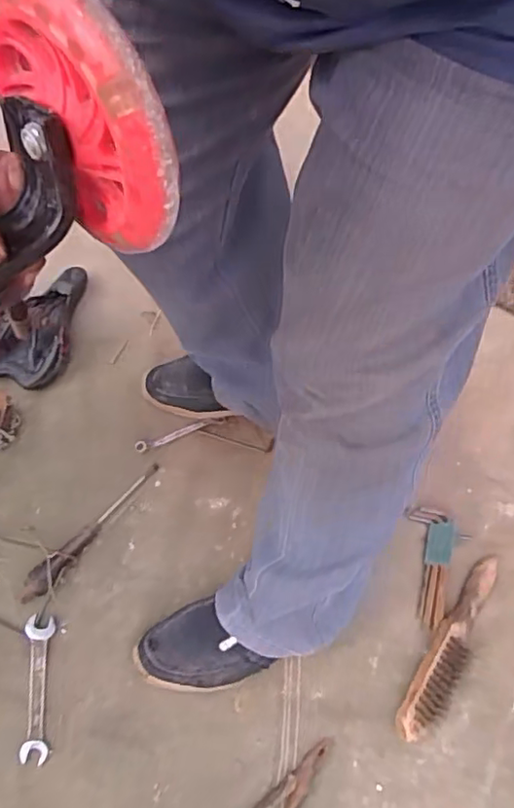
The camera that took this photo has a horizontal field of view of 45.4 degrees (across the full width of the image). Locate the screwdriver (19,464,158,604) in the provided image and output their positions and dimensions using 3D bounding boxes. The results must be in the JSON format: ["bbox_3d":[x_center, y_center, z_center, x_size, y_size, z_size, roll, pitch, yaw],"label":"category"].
[{"bbox_3d":[-0.224,0.162,0.819,0.032,0.032,0.237,32,61,14],"label":"screwdriver"}]

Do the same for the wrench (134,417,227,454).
[{"bbox_3d":[-0.111,0.042,0.900,0.138,0.013,0.017,-20,63,-16],"label":"wrench"}]

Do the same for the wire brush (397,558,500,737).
[{"bbox_3d":[0.245,0.296,0.767,0.054,0.037,0.264,31,60,14],"label":"wire brush"}]

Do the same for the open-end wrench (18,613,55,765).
[{"bbox_3d":[-0.259,0.330,0.721,0.032,0.004,0.156,0,60,-12],"label":"open-end wrench"}]

